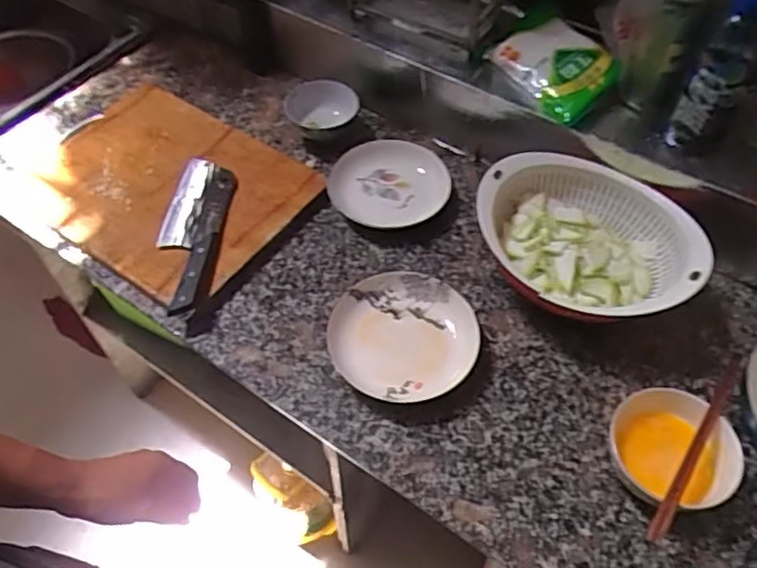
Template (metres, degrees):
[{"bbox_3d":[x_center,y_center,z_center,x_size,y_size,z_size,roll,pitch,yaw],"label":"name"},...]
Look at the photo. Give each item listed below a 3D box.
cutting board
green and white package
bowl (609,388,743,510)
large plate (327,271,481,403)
[{"bbox_3d":[-0.310,-0.140,0.930,0.385,0.029,0.285,30,60,19],"label":"cutting board"},{"bbox_3d":[0.254,-0.315,0.913,0.179,0.062,0.148,37,62,23],"label":"green and white package"},{"bbox_3d":[0.315,0.180,0.688,0.110,0.068,0.126,-18,57,-13],"label":"bowl"},{"bbox_3d":[0.030,0.064,0.791,0.180,0.036,0.164,0,55,0],"label":"large plate"}]

